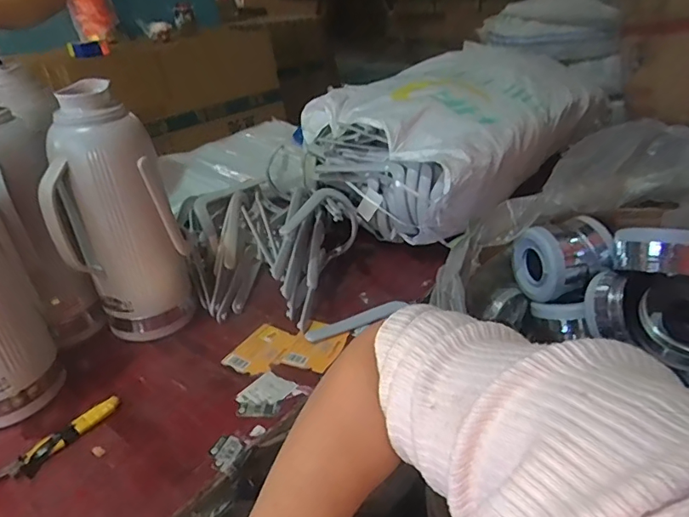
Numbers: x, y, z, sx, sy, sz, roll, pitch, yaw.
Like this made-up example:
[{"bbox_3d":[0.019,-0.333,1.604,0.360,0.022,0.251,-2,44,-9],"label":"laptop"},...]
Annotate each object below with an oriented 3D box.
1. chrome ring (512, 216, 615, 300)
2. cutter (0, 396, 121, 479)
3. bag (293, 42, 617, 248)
[{"bbox_3d":[0.388,-0.002,0.890,0.118,0.129,0.118,-2,31,1],"label":"chrome ring"},{"bbox_3d":[-0.342,0.220,0.589,0.036,0.014,0.162,25,40,38],"label":"cutter"},{"bbox_3d":[0.202,-0.254,1.057,0.388,0.219,0.643,23,39,36],"label":"bag"}]

